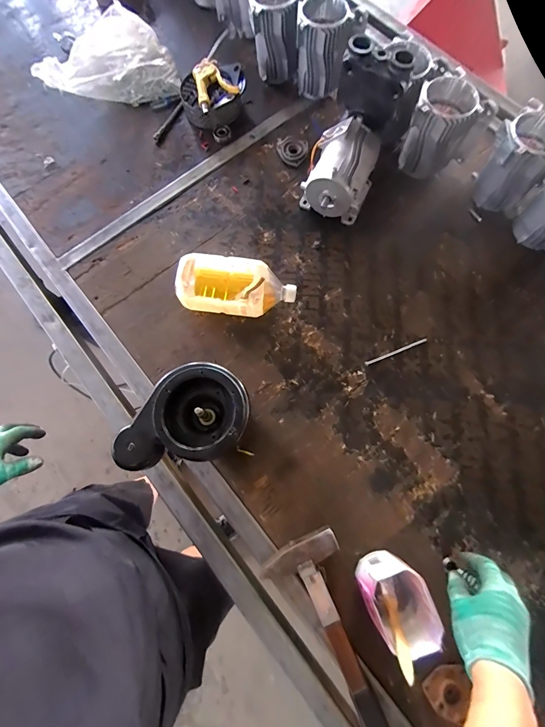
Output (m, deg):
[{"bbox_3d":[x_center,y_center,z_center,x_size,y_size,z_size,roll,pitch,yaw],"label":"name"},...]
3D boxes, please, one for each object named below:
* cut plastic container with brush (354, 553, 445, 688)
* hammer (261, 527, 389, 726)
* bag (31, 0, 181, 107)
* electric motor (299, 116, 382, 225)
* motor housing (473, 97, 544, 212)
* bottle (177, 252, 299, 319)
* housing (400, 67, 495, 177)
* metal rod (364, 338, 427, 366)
[{"bbox_3d":[0.168,0.324,0.454,0.081,0.117,0.093,-24,75,-5],"label":"cut plastic container with brush"},{"bbox_3d":[0.094,0.418,0.466,0.120,0.042,0.325,-22,75,-5],"label":"hammer"},{"bbox_3d":[-0.364,-0.691,0.731,0.273,0.121,0.158,-10,75,-2],"label":"bag"},{"bbox_3d":[0.130,-0.365,0.639,0.125,0.118,0.151,17,76,6],"label":"electric motor"},{"bbox_3d":[0.462,-0.380,0.628,0.107,0.144,0.118,-38,77,-9],"label":"motor housing"},{"bbox_3d":[-0.061,-0.139,0.599,0.206,0.082,0.097,6,75,3],"label":"bottle"},{"bbox_3d":[0.328,-0.456,0.651,0.118,0.147,0.111,-32,76,-7],"label":"housing"},{"bbox_3d":[0.227,-0.022,0.600,0.123,0.004,0.007,-21,75,-5],"label":"metal rod"}]

